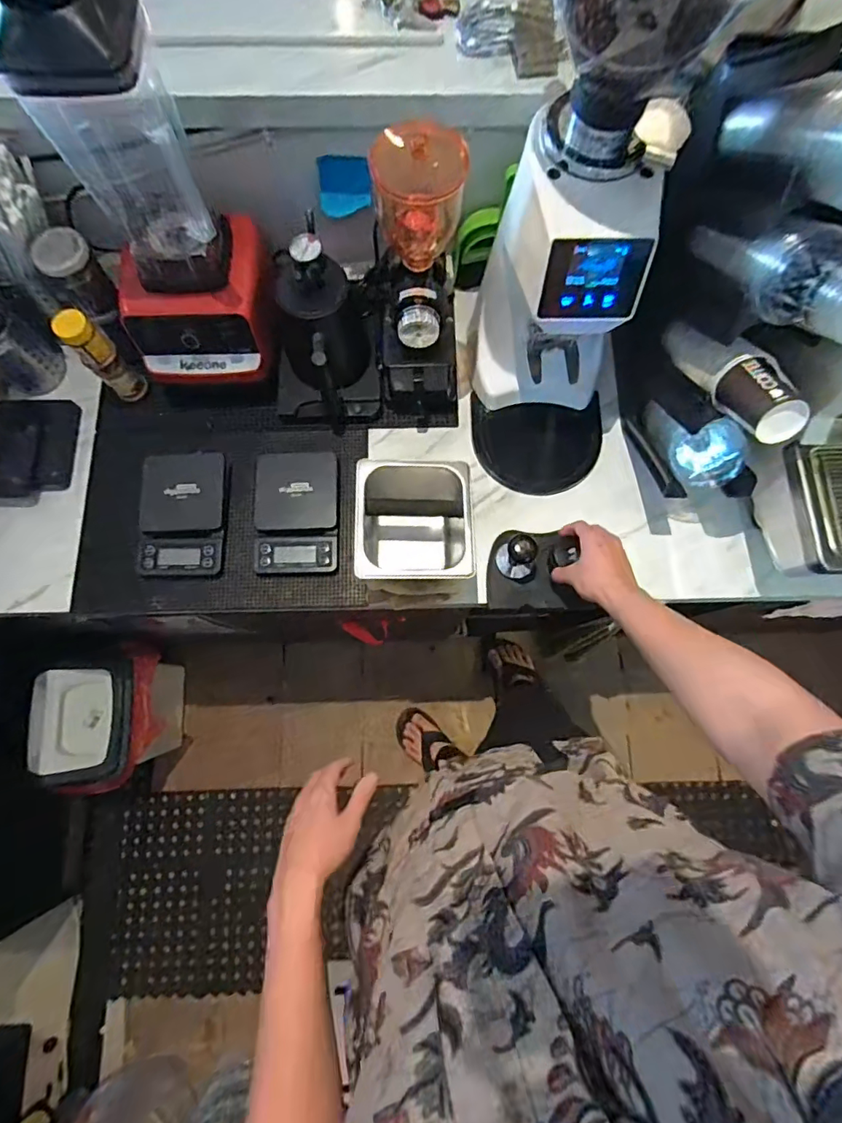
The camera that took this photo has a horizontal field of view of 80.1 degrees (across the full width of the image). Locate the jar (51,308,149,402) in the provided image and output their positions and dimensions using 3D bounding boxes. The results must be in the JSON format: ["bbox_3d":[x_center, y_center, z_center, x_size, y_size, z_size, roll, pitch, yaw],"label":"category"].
[{"bbox_3d":[-0.476,-0.306,0.752,0.051,0.152,0.059,-43,79,-10],"label":"jar"}]

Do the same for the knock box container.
[{"bbox_3d":[-0.010,-0.052,0.729,0.158,0.105,0.172,-1,75,0],"label":"knock box container"}]

